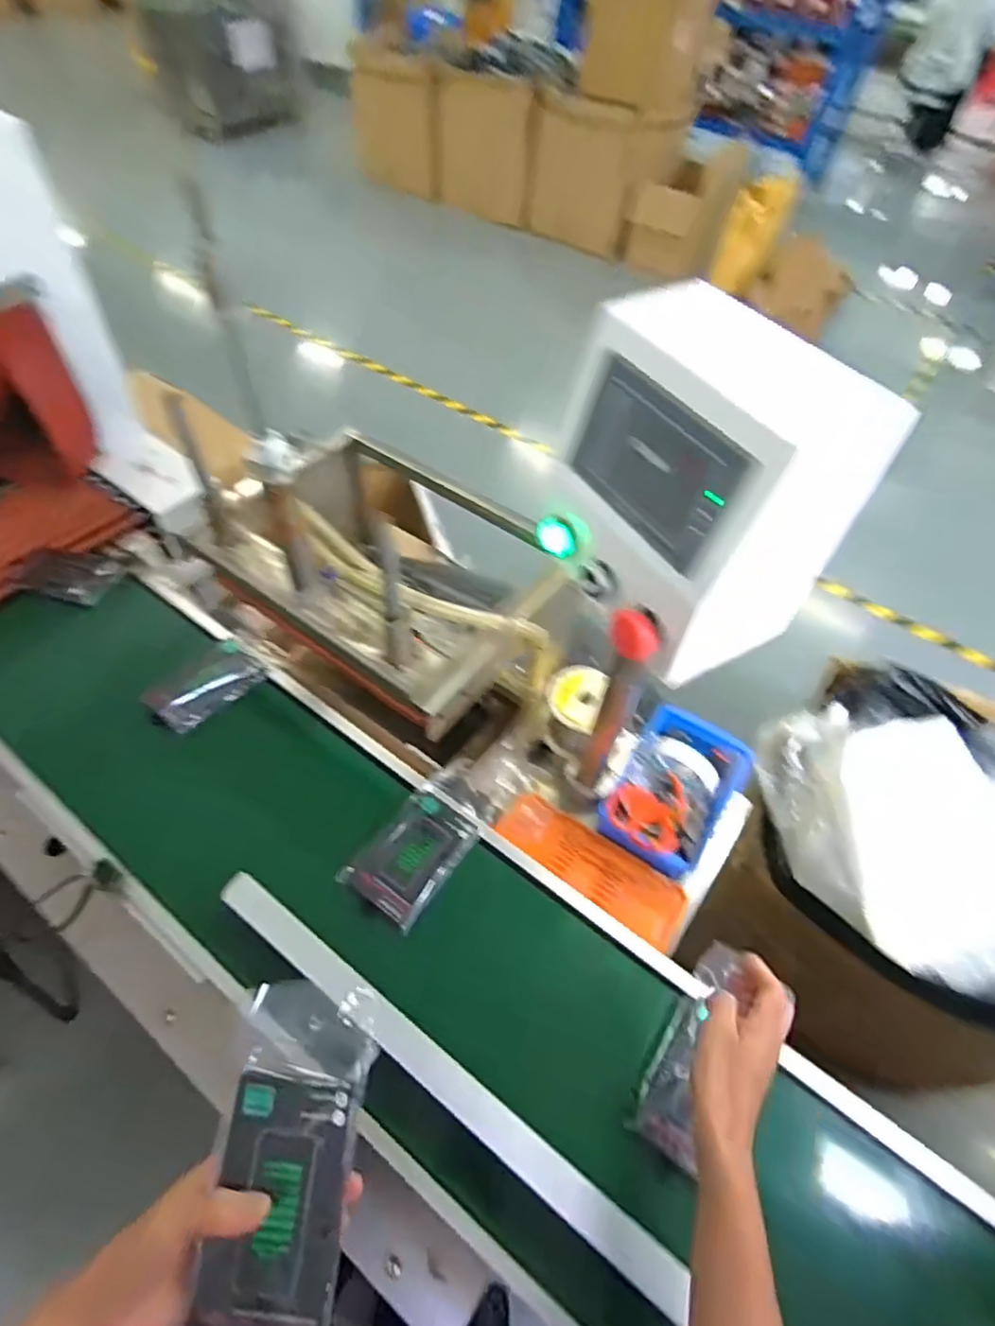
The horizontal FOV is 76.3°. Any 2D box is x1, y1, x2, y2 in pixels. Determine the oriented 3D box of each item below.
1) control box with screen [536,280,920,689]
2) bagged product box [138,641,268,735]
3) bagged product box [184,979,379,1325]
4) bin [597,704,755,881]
[{"bbox_3d":[0.136,-0.125,0.460,0.148,0.181,0.180,-20,57,-17],"label":"control box with screen"},{"bbox_3d":[-0.383,0.028,0.830,0.084,0.032,0.140,38,60,22],"label":"bagged product box"},{"bbox_3d":[-0.129,0.305,0.393,0.085,0.012,0.185,2,63,-1],"label":"bagged product box"},{"bbox_3d":[0.233,0.168,0.832,0.141,0.081,0.216,28,57,17],"label":"bin"}]

